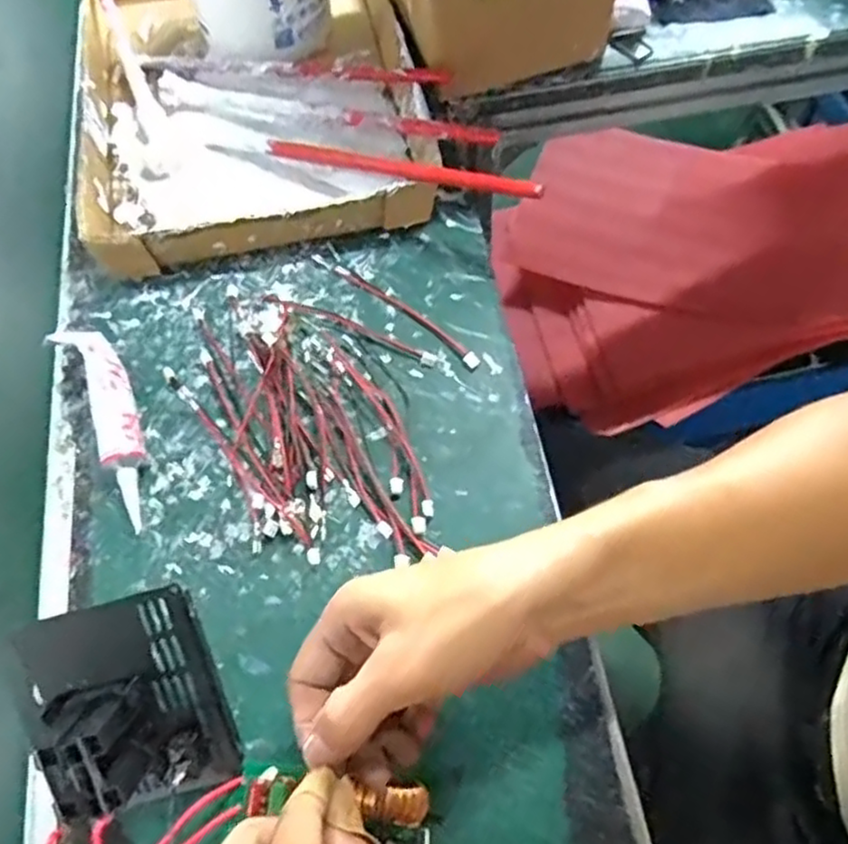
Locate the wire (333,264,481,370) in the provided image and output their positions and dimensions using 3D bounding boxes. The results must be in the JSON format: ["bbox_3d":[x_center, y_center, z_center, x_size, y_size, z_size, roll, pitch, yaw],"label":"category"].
[{"bbox_3d":[-0.012,-0.070,0.440,0.119,0.004,0.010,38,72,18],"label":"wire"}]

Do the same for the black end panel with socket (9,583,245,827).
[{"bbox_3d":[-0.138,0.127,0.310,0.089,0.045,0.098,-14,106,2],"label":"black end panel with socket"}]

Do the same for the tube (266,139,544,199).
[{"bbox_3d":[-0.018,-0.166,0.450,0.200,0.013,0.011,19,66,25],"label":"tube"}]

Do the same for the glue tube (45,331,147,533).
[{"bbox_3d":[-0.177,-0.002,0.399,0.029,0.034,0.122,-28,66,-10],"label":"glue tube"}]

